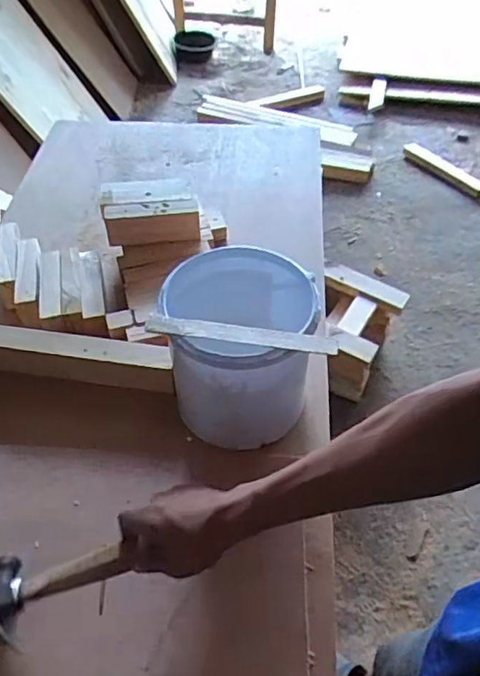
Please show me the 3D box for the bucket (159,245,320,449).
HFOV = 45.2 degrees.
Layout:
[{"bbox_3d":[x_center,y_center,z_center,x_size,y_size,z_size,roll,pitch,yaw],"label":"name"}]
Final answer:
[{"bbox_3d":[0.002,0.016,0.726,0.166,0.195,0.176,0,50,0],"label":"bucket"}]

